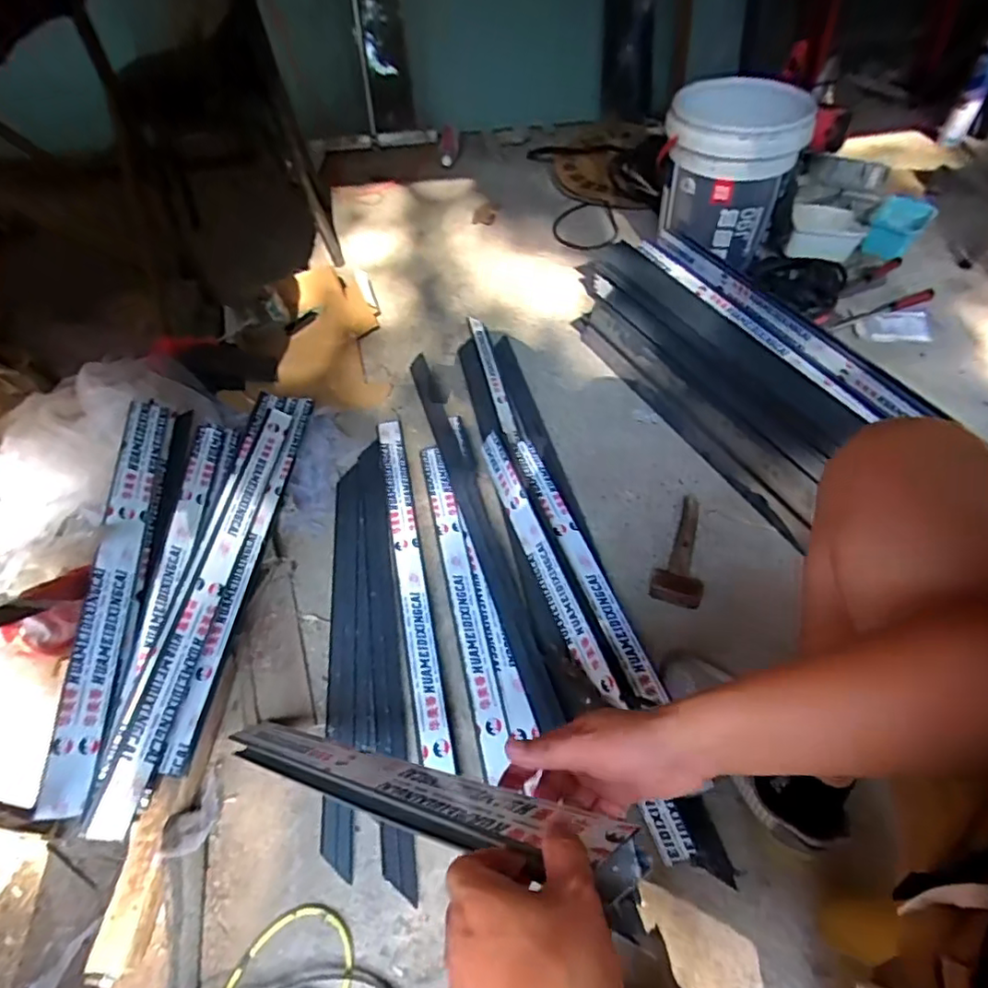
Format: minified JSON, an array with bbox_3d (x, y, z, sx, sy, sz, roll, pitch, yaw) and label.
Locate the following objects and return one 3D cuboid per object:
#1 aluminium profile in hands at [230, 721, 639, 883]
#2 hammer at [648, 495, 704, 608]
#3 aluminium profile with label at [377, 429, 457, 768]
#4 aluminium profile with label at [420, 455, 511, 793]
[{"bbox_3d":[-0.134,0.284,0.602,0.057,0.633,0.021,-20,93,-43],"label":"aluminium profile in hands"},{"bbox_3d":[0.321,0.087,1.002,0.081,0.033,0.221,13,56,13],"label":"hammer"},{"bbox_3d":[-0.146,0.116,1.001,0.050,0.032,0.665,-12,54,-5],"label":"aluminium profile with label"},{"bbox_3d":[-0.056,0.145,0.976,0.048,0.026,0.599,-13,54,-5],"label":"aluminium profile with label"}]

